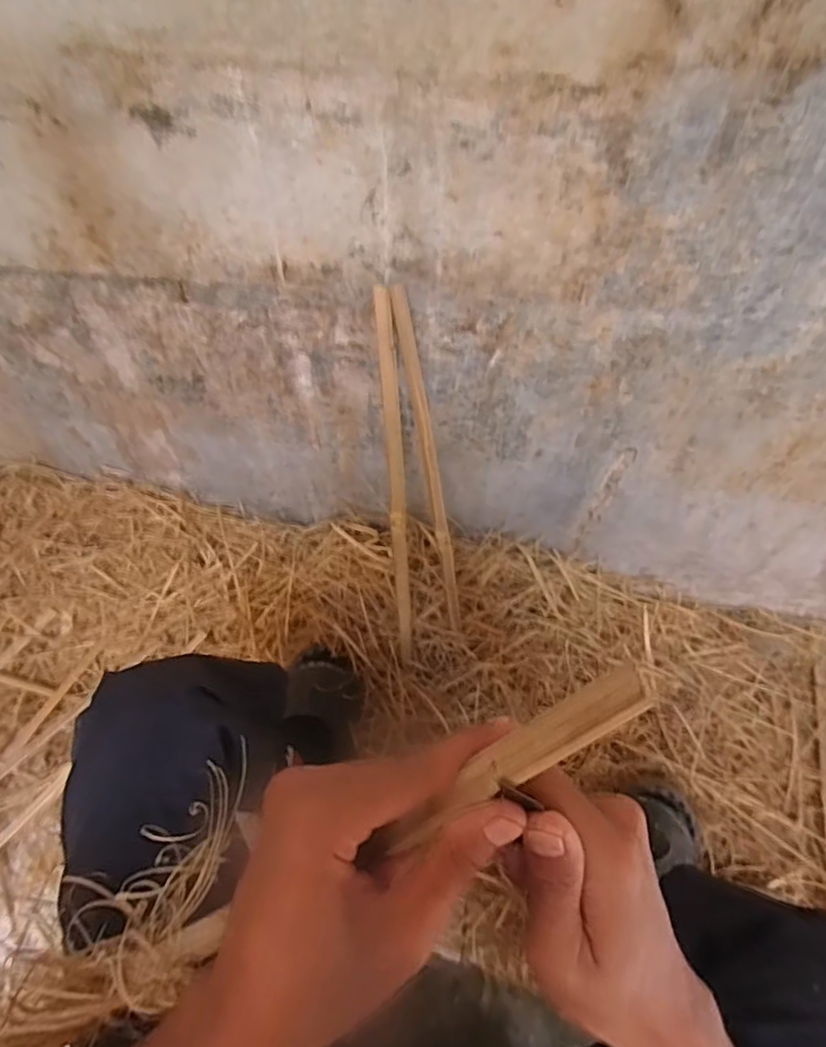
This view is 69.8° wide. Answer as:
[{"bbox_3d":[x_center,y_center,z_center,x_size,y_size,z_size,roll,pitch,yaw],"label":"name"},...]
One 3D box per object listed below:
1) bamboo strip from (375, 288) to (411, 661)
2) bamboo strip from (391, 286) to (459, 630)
[{"bbox_3d":[-0.020,-0.024,0.755,0.021,0.518,0.017,-4,33,-2],"label":"bamboo strip"},{"bbox_3d":[0.027,-0.042,0.751,0.018,0.495,0.021,-19,35,-11],"label":"bamboo strip"}]

